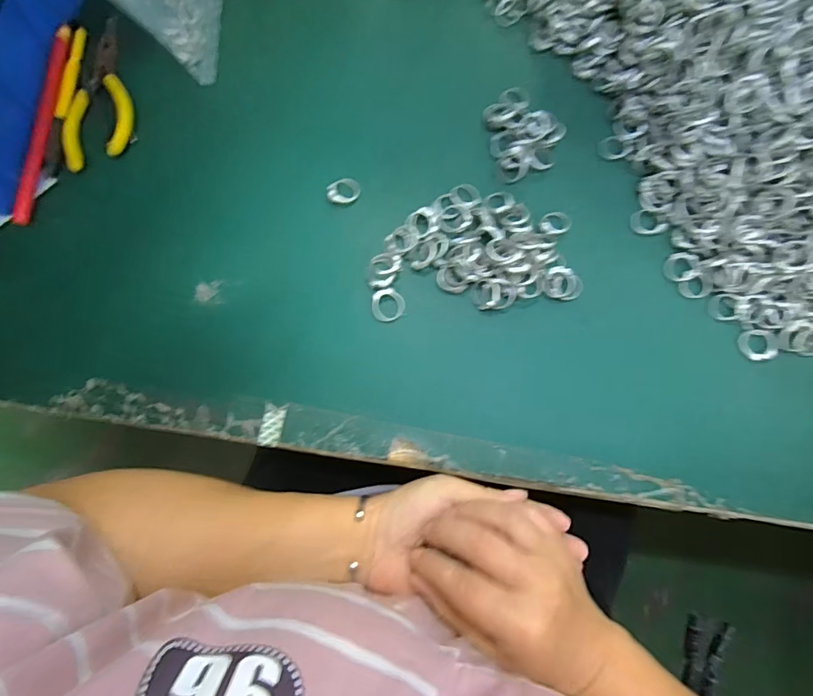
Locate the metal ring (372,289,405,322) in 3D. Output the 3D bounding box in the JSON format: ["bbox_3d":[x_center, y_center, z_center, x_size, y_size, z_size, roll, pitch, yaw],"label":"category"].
[{"bbox_3d":[-0.013,-0.031,0.324,0.023,0.004,0.023,0,78,0],"label":"metal ring"}]

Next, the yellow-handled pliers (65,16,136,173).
[{"bbox_3d":[-0.234,-0.197,0.355,0.047,0.010,0.136,5,78,1],"label":"yellow-handled pliers"}]

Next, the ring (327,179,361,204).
[{"bbox_3d":[-0.047,-0.118,0.344,0.025,0.007,0.019,-20,79,-4],"label":"ring"}]

